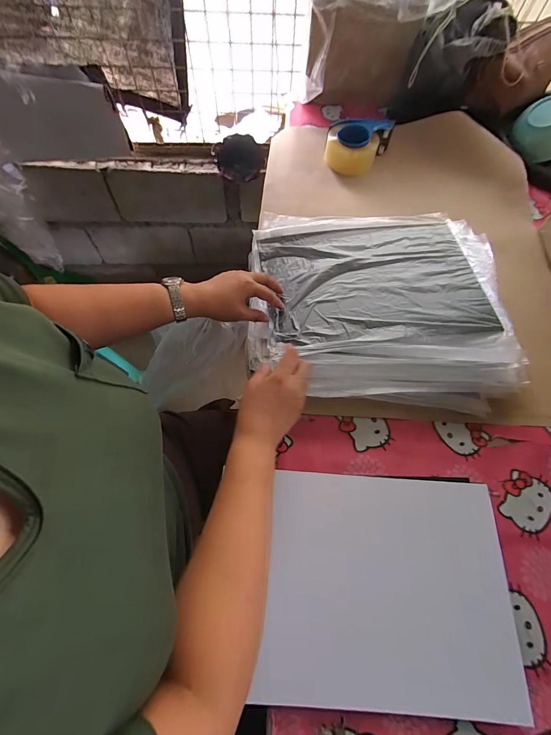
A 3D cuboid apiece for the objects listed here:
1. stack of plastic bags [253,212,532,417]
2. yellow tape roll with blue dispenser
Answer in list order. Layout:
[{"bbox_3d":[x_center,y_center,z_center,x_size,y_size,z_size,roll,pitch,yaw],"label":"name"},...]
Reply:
[{"bbox_3d":[0.181,-0.118,0.560,0.435,0.057,0.362,8,65,2],"label":"stack of plastic bags"},{"bbox_3d":[0.194,-0.537,0.764,0.128,0.068,0.133,27,68,11],"label":"yellow tape roll with blue dispenser"}]

